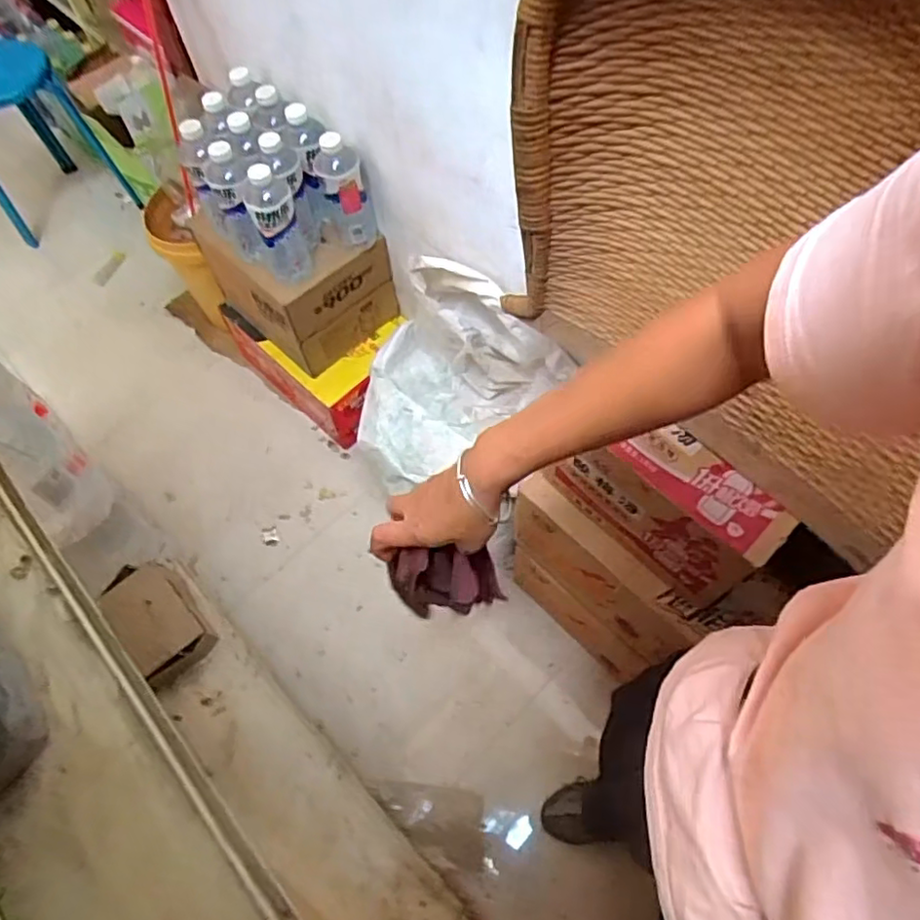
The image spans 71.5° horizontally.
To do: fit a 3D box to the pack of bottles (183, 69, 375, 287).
[{"bbox_3d":[-0.374,-0.543,1.265,0.333,0.239,0.229,40,71,21],"label":"pack of bottles"}]

